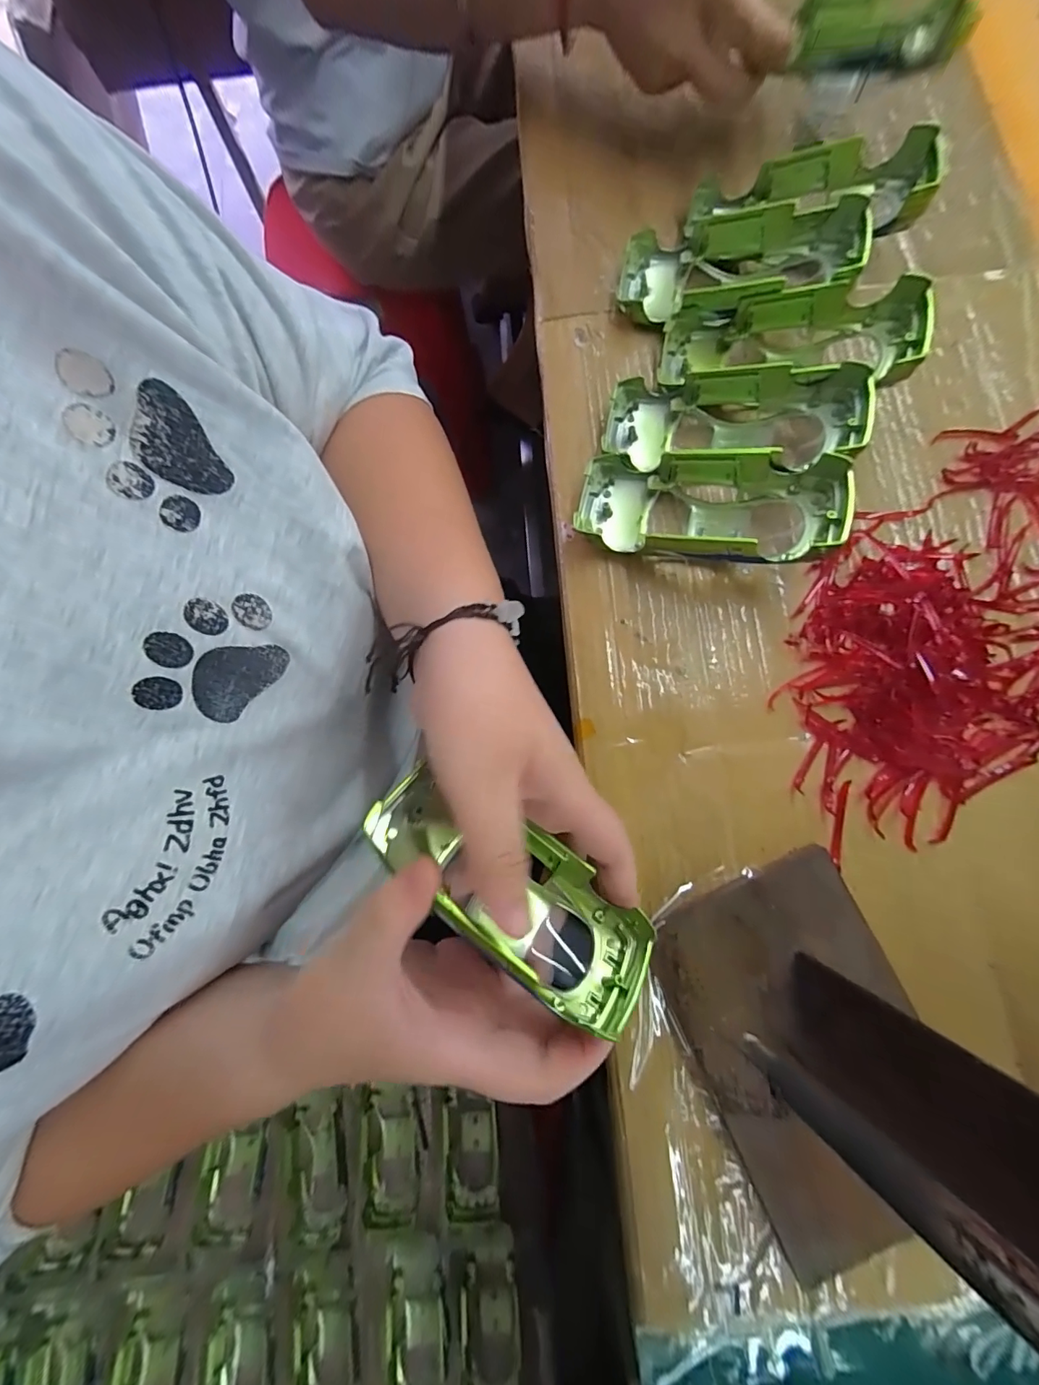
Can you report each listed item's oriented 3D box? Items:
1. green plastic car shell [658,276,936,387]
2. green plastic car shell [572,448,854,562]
[{"bbox_3d":[0.153,-0.198,0.272,0.136,0.039,0.056,9,79,20],"label":"green plastic car shell"},{"bbox_3d":[0.099,-0.098,0.253,0.135,0.035,0.055,7,79,16],"label":"green plastic car shell"}]

